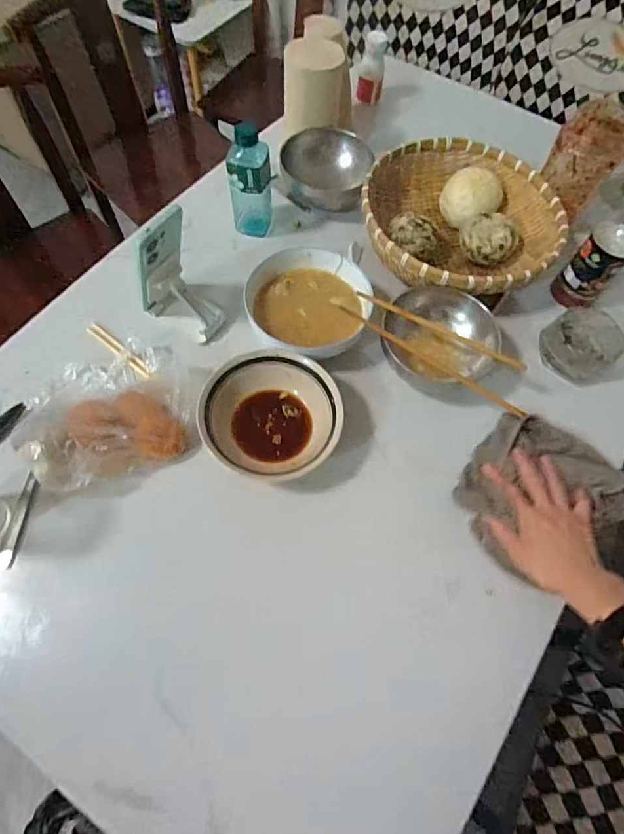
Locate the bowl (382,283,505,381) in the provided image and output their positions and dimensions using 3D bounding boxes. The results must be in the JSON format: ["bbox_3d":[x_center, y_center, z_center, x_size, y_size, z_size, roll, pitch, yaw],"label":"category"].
[{"bbox_3d":[0.165,-0.103,0.599,0.141,0.074,0.133,1,65,-3],"label":"bowl"}]

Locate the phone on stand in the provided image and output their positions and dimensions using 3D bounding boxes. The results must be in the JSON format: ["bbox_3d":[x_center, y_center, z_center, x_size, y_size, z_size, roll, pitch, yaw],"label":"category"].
[{"bbox_3d":[-0.175,-0.175,0.577,0.089,0.160,0.097,-32,71,-16],"label":"phone on stand"}]

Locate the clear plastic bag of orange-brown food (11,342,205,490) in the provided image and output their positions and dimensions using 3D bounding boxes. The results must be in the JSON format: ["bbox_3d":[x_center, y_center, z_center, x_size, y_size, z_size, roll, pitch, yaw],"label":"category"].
[{"bbox_3d":[-0.252,-0.013,0.555,0.204,0.046,0.187,-17,67,-11],"label":"clear plastic bag of orange-brown food"}]

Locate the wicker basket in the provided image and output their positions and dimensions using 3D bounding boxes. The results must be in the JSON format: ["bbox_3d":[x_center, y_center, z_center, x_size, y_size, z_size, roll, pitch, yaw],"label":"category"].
[{"bbox_3d":[0.223,-0.300,0.703,0.282,0.096,0.301,1,65,-3],"label":"wicker basket"}]

